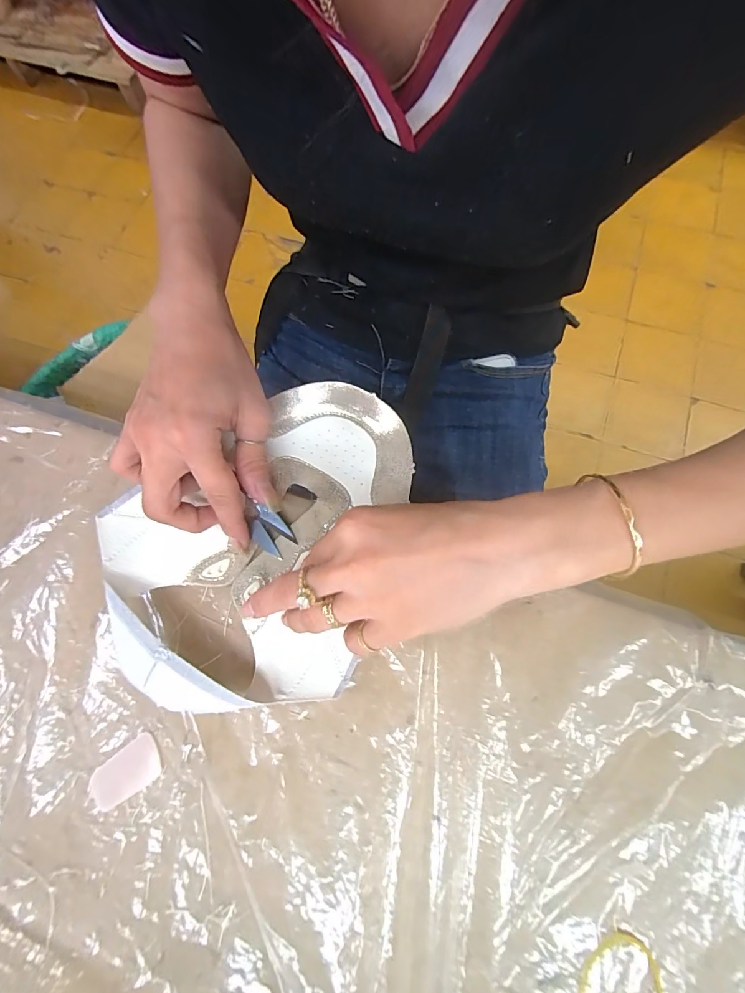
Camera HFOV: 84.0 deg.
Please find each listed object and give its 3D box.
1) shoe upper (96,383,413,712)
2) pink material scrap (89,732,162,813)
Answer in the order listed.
[{"bbox_3d":[-0.074,0.015,0.263,0.166,0.035,0.214,18,74,8],"label":"shoe upper"},{"bbox_3d":[-0.140,0.157,0.234,0.039,0.004,0.024,-37,75,-9],"label":"pink material scrap"}]

